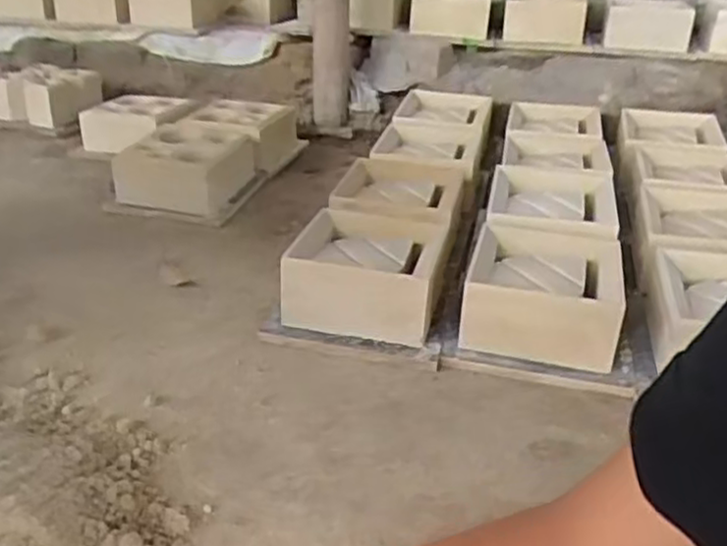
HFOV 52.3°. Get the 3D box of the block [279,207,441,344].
[{"bbox_3d":[0.005,-0.003,1.081,0.201,0.118,0.239,6,28,8],"label":"block"}]

